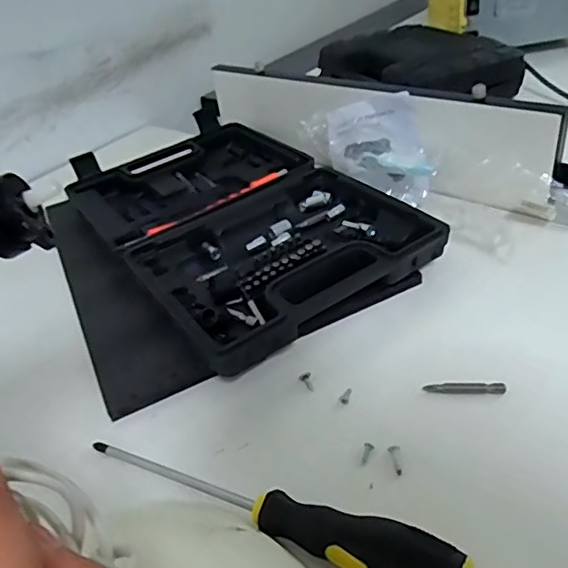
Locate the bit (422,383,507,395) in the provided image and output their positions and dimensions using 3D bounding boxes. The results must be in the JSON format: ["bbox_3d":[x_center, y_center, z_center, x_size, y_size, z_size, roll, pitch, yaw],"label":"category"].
[{"bbox_3d":[0.111,0.065,0.345,0.048,0.007,0.005,-1,42,8],"label":"bit"}]

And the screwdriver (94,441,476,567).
[{"bbox_3d":[-0.015,0.113,0.291,0.216,0.034,0.030,15,47,24],"label":"screwdriver"}]

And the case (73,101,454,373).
[{"bbox_3d":[-0.054,-0.075,0.513,0.211,0.039,0.357,-28,46,-21],"label":"case"}]

